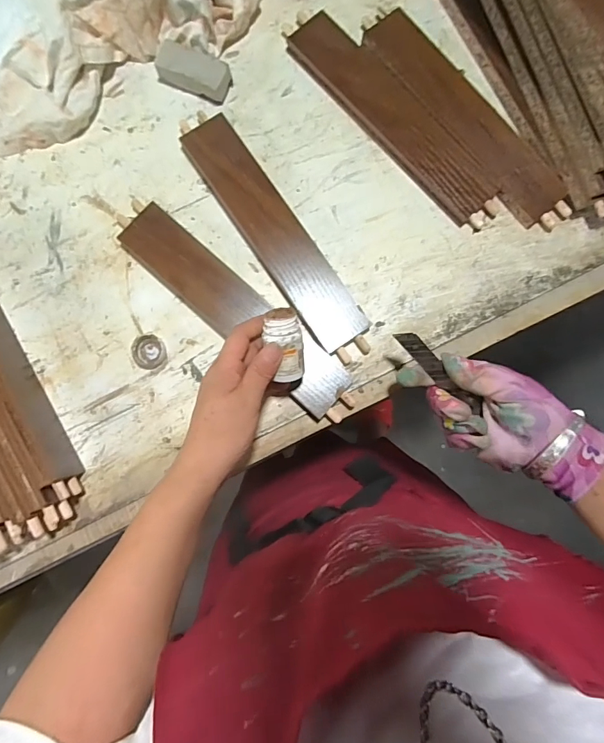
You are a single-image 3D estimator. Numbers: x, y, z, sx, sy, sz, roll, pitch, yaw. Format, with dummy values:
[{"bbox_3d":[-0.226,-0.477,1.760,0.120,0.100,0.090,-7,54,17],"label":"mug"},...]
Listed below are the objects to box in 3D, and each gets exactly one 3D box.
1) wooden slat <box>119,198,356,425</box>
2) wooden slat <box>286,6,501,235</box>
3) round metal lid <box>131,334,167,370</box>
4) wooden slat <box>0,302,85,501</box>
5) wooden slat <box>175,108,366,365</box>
[{"bbox_3d":[-0.062,-0.059,0.396,0.274,0.019,0.053,41,84,1],"label":"wooden slat"},{"bbox_3d":[0.093,-0.256,0.419,0.061,0.018,0.273,-42,88,-5],"label":"wooden slat"},{"bbox_3d":[-0.144,-0.018,0.397,0.030,0.009,0.031,0,85,-3],"label":"round metal lid"},{"bbox_3d":[-0.261,-0.013,0.370,0.011,0.051,0.264,-28,87,-5],"label":"wooden slat"},{"bbox_3d":[-0.025,-0.129,0.405,0.051,0.016,0.267,-35,87,-5],"label":"wooden slat"}]

